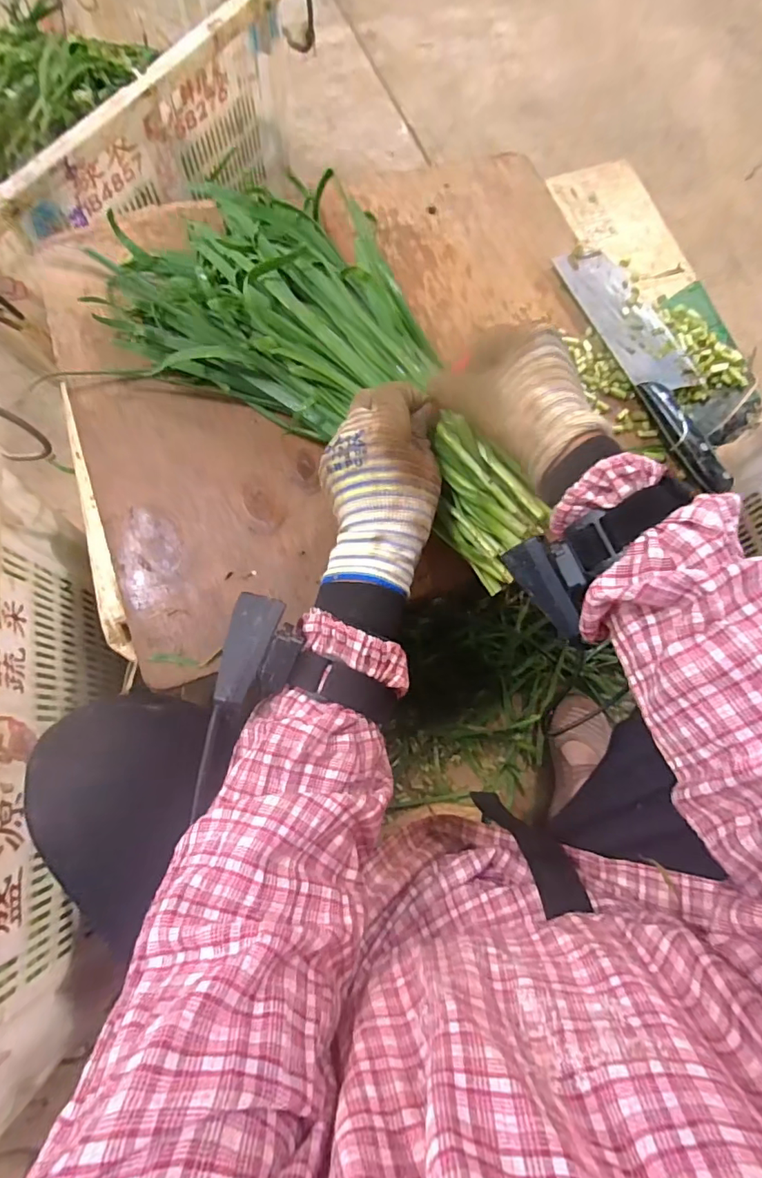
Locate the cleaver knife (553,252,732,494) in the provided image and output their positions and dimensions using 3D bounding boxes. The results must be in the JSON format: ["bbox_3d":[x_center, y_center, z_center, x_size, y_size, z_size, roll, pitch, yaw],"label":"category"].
[{"bbox_3d":[0.256,-0.215,0.463,0.072,0.024,0.271,-20,76,-8],"label":"cleaver knife"}]

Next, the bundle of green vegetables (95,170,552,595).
[{"bbox_3d":[-0.043,-0.182,0.416,0.436,0.099,0.181,41,77,11],"label":"bundle of green vegetables"}]

